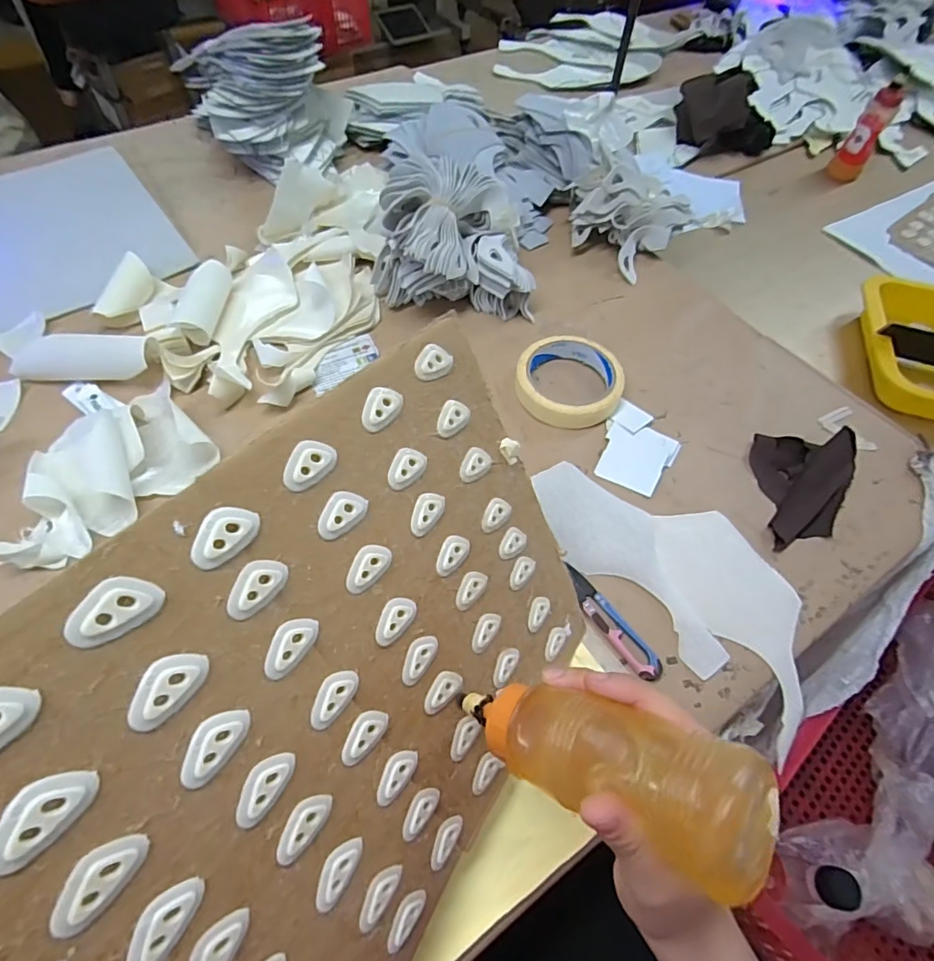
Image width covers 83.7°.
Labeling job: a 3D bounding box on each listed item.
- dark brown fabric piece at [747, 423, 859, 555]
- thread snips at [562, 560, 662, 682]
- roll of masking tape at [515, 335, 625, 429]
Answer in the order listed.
[{"bbox_3d":[0.294,0.005,0.444,0.077,0.027,0.109,6,59,0],"label":"dark brown fabric piece"},{"bbox_3d":[0.105,0.102,0.382,0.020,0.006,0.096,-32,66,-20],"label":"thread snips"},{"bbox_3d":[0.096,-0.095,0.491,0.097,0.022,0.089,1,59,-2],"label":"roll of masking tape"}]

